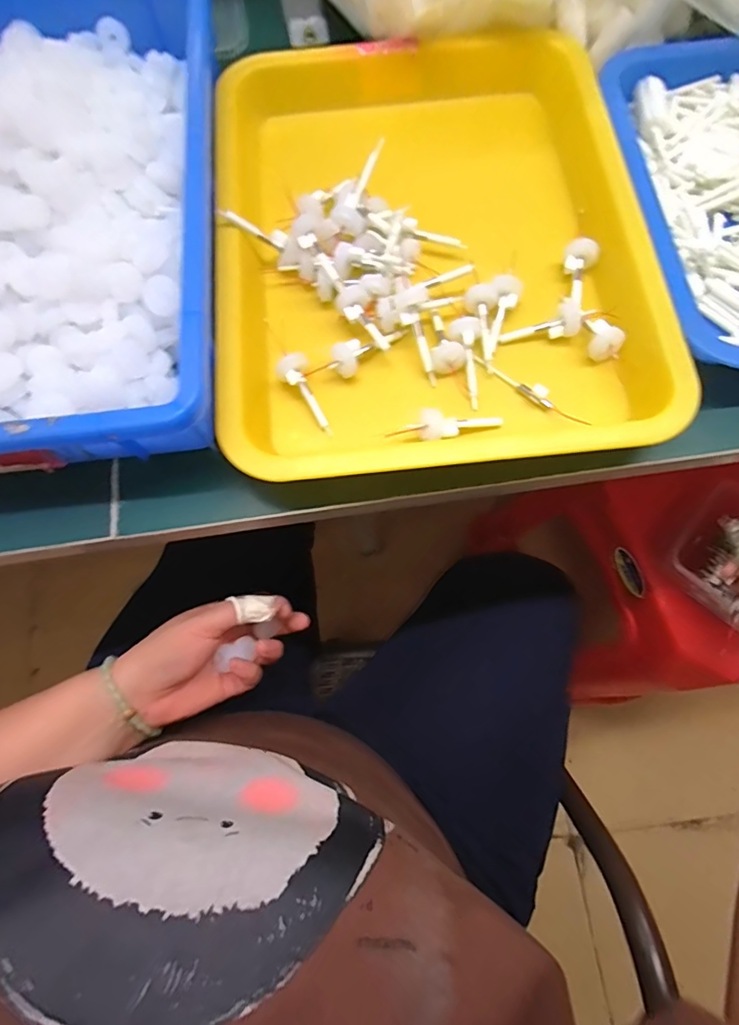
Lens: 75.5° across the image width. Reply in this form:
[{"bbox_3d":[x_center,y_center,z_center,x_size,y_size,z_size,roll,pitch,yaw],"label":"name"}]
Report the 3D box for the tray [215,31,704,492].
[{"bbox_3d":[0.040,-0.181,0.317,0.266,0.051,0.336,-5,74,0],"label":"tray"}]

